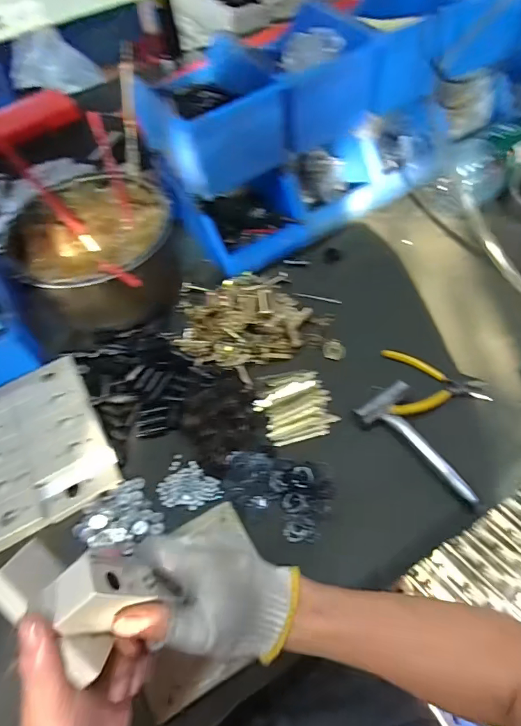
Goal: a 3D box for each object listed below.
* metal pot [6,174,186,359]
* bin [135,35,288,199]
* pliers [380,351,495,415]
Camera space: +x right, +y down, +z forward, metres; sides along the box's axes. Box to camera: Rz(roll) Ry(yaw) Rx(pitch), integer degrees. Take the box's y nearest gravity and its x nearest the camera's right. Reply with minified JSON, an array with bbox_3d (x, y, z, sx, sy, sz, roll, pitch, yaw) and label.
[{"bbox_3d":[-0.238,-0.159,0.671,0.233,0.135,0.240,-10,59,-2],"label":"metal pot"},{"bbox_3d":[-0.068,-0.359,0.620,0.166,0.109,0.192,-28,61,-12],"label":"bin"},{"bbox_3d":[0.231,0.026,0.570,0.124,0.028,0.101,1,59,5],"label":"pliers"}]

